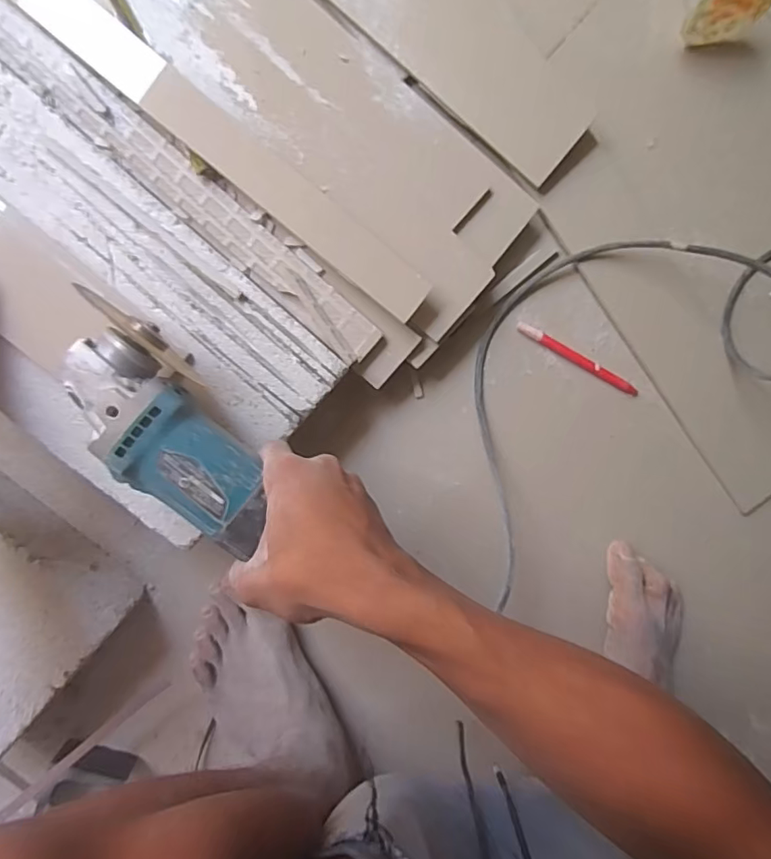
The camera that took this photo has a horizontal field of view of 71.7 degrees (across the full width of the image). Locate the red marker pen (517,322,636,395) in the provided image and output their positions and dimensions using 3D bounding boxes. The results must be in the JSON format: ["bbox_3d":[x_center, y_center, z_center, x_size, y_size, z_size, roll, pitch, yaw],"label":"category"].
[{"bbox_3d":[0.185,-0.067,0.508,0.132,0.007,0.012,29,95,-6],"label":"red marker pen"}]

